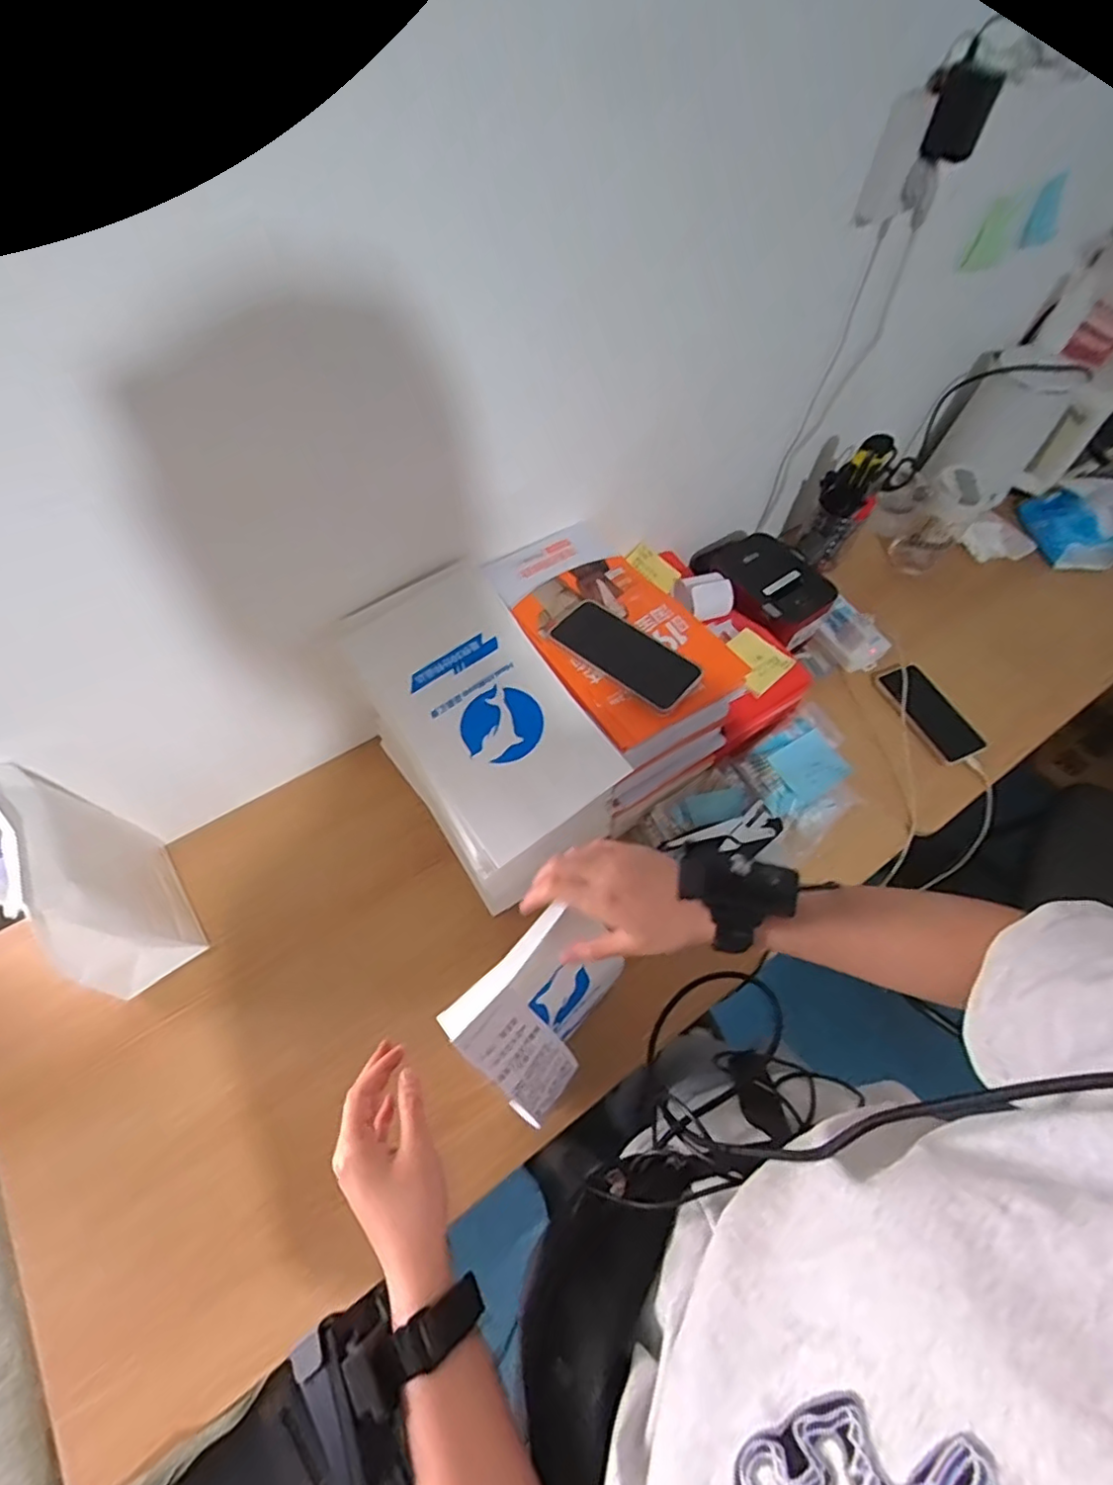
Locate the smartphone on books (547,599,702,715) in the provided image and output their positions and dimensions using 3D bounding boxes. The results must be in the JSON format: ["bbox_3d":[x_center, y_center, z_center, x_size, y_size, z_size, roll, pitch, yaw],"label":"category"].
[{"bbox_3d":[0.070,-0.092,0.636,0.157,0.012,0.078,38,61,23],"label":"smartphone on books"}]

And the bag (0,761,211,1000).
[{"bbox_3d":[-0.438,0.133,0.579,0.082,0.227,0.158,-29,66,-19],"label":"bag"}]

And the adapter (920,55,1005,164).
[{"bbox_3d":[0.368,-0.571,0.561,0.048,0.066,0.021,18,60,7],"label":"adapter"}]

